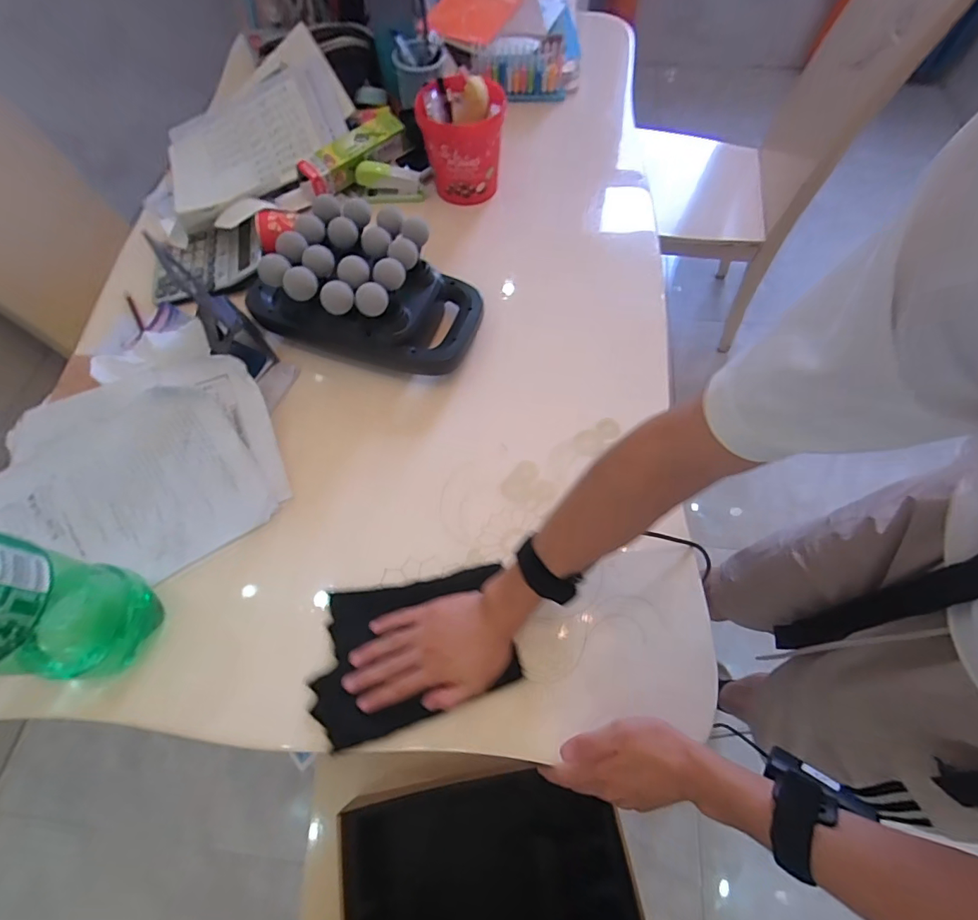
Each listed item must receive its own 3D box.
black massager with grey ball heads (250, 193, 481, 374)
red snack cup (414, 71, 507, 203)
[{"bbox_3d":[-0.155,-0.228,0.581,0.283,0.105,0.171,22,68,11],"label":"black massager with grey ball heads"},{"bbox_3d":[-0.039,-0.490,0.702,0.121,0.144,0.101,10,66,6],"label":"red snack cup"}]

